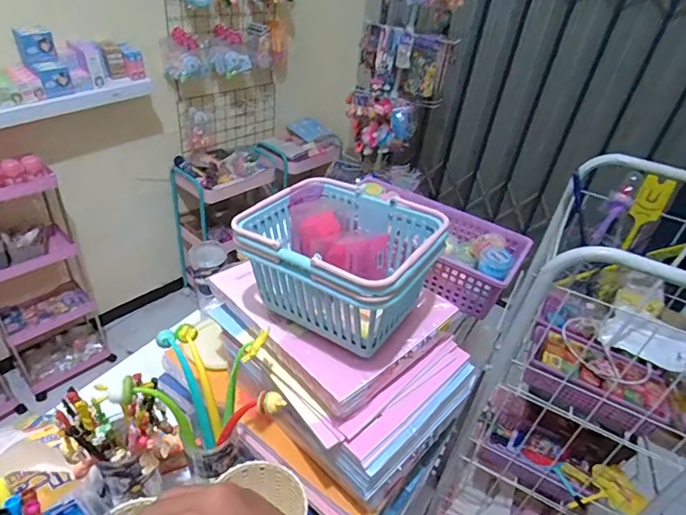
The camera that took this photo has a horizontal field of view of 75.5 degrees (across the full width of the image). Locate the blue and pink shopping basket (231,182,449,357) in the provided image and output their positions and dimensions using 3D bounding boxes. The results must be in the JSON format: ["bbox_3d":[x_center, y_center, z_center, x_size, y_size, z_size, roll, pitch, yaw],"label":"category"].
[{"bbox_3d":[-0.005,0.009,0.407,0.155,0.110,0.121,26,40,24],"label":"blue and pink shopping basket"}]

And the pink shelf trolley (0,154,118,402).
[{"bbox_3d":[-1.112,0.076,1.594,0.323,0.911,0.226,-21,45,-33],"label":"pink shelf trolley"}]

